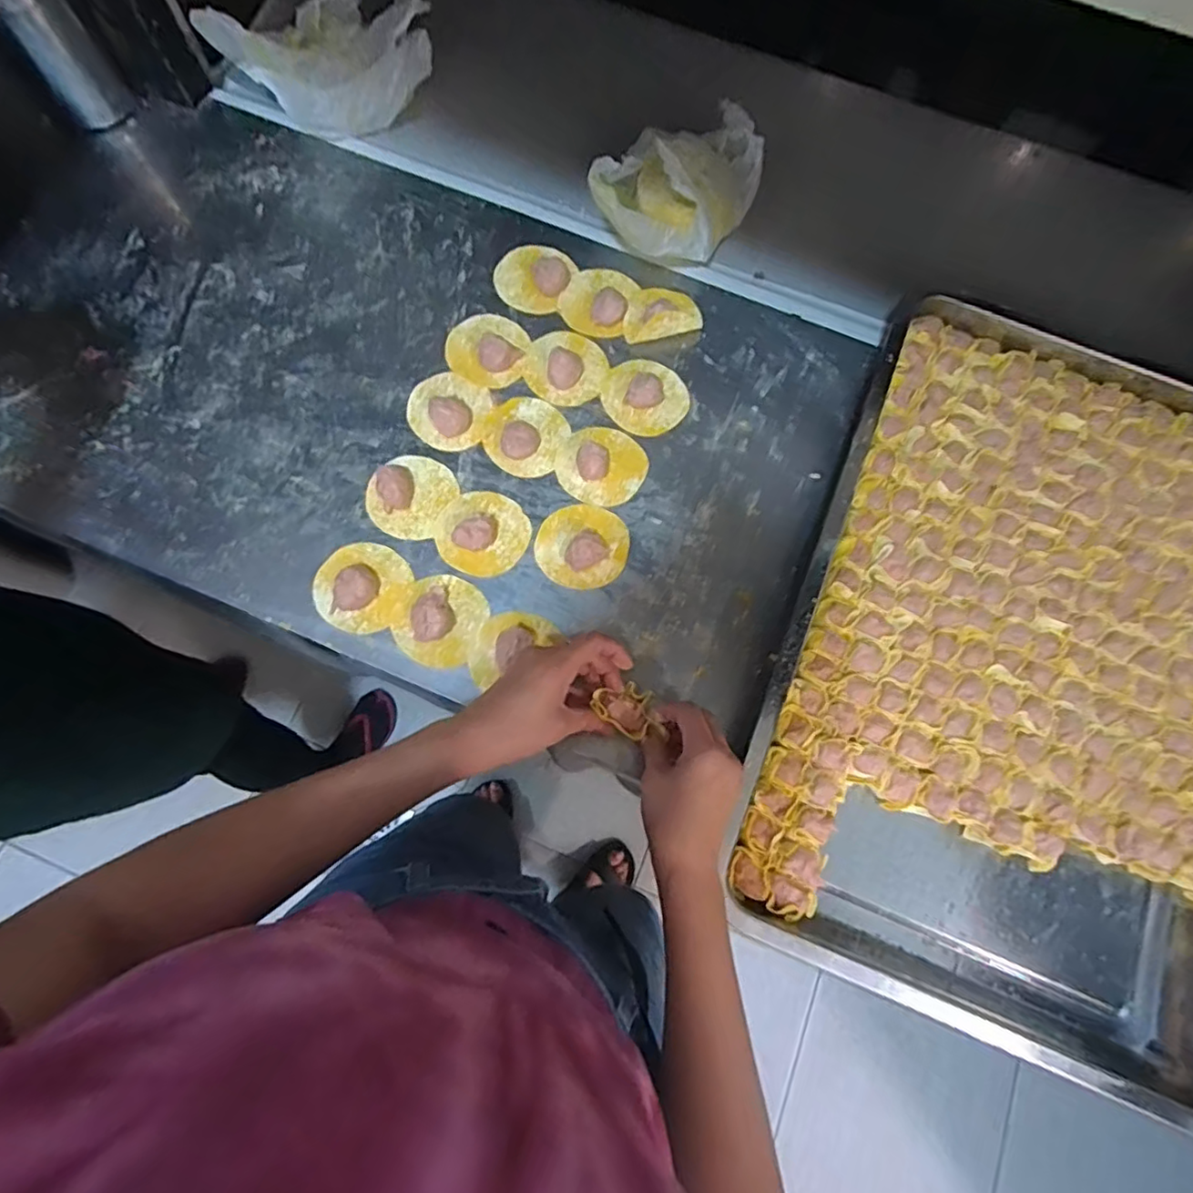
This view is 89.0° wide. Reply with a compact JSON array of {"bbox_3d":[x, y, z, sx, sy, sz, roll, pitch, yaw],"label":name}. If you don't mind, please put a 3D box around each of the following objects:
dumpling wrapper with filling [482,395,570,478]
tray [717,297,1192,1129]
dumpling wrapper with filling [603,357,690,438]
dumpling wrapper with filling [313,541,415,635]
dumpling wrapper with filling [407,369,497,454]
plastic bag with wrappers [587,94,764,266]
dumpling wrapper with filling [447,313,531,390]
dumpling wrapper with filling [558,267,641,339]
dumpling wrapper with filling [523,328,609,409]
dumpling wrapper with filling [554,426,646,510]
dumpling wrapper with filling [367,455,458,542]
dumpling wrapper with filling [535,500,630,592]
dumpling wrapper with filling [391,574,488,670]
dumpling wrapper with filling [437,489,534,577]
[{"bbox_3d":[-0.065,-0.154,0.564,0.074,0.018,0.079,0,76,-2],"label":"dumpling wrapper with filling"},{"bbox_3d":[0.364,0.038,0.509,0.388,0.058,0.592,24,77,4],"label":"tray"},{"bbox_3d":[0.046,-0.195,0.579,0.075,0.018,0.079,0,76,-2],"label":"dumpling wrapper with filling"},{"bbox_3d":[-0.204,-0.011,0.523,0.075,0.015,0.078,0,76,-2],"label":"dumpling wrapper with filling"},{"bbox_3d":[-0.139,-0.178,0.565,0.075,0.021,0.075,0,76,-2],"label":"dumpling wrapper with filling"},{"bbox_3d":[0.076,-0.393,0.584,0.120,0.097,0.167,32,77,6],"label":"plastic bag with wrappers"},{"bbox_3d":[-0.105,-0.245,0.583,0.076,0.023,0.076,16,76,2],"label":"dumpling wrapper with filling"},{"bbox_3d":[0.002,-0.299,0.598,0.067,0.019,0.076,21,77,3],"label":"dumpling wrapper with filling"},{"bbox_3d":[-0.029,-0.224,0.583,0.077,0.019,0.078,0,76,-2],"label":"dumpling wrapper with filling"},{"bbox_3d":[0.005,-0.124,0.553,0.077,0.026,0.075,0,76,-2],"label":"dumpling wrapper with filling"},{"bbox_3d":[-0.168,-0.094,0.544,0.069,0.022,0.079,27,77,5],"label":"dumpling wrapper with filling"},{"bbox_3d":[-0.012,-0.048,0.536,0.079,0.022,0.079,0,76,-2],"label":"dumpling wrapper with filling"},{"bbox_3d":[-0.134,0.018,0.513,0.069,0.021,0.077,22,77,4],"label":"dumpling wrapper with filling"},{"bbox_3d":[-0.102,-0.059,0.535,0.079,0.019,0.076,0,76,-2],"label":"dumpling wrapper with filling"}]

